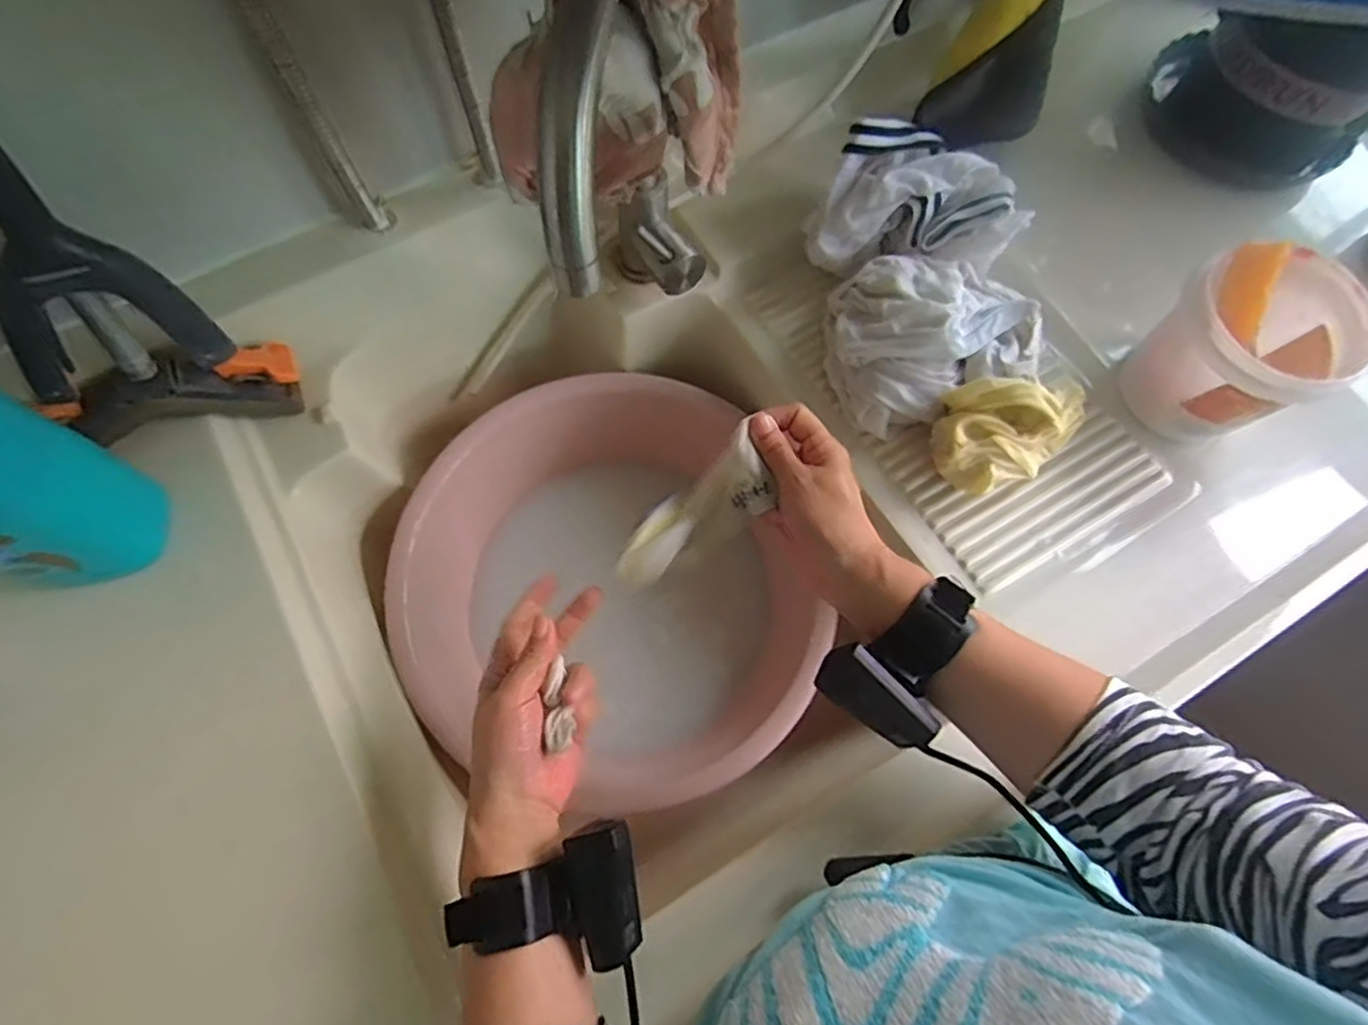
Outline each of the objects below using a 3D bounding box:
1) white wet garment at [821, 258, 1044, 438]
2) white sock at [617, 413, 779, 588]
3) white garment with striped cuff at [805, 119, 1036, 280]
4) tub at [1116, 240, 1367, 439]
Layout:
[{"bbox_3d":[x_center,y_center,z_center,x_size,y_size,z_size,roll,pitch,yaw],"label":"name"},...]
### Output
[{"bbox_3d":[0.189,-0.142,0.541,0.142,0.103,0.134,-13,71,-6],"label":"white wet garment"},{"bbox_3d":[0.009,0.005,0.456,0.117,0.039,0.048,-39,75,2],"label":"white sock"},{"bbox_3d":[0.189,-0.254,0.560,0.155,0.079,0.099,8,70,1],"label":"white garment with striped cuff"},{"bbox_3d":[0.408,-0.121,0.508,0.108,0.121,0.116,-32,74,-12],"label":"tub"}]

